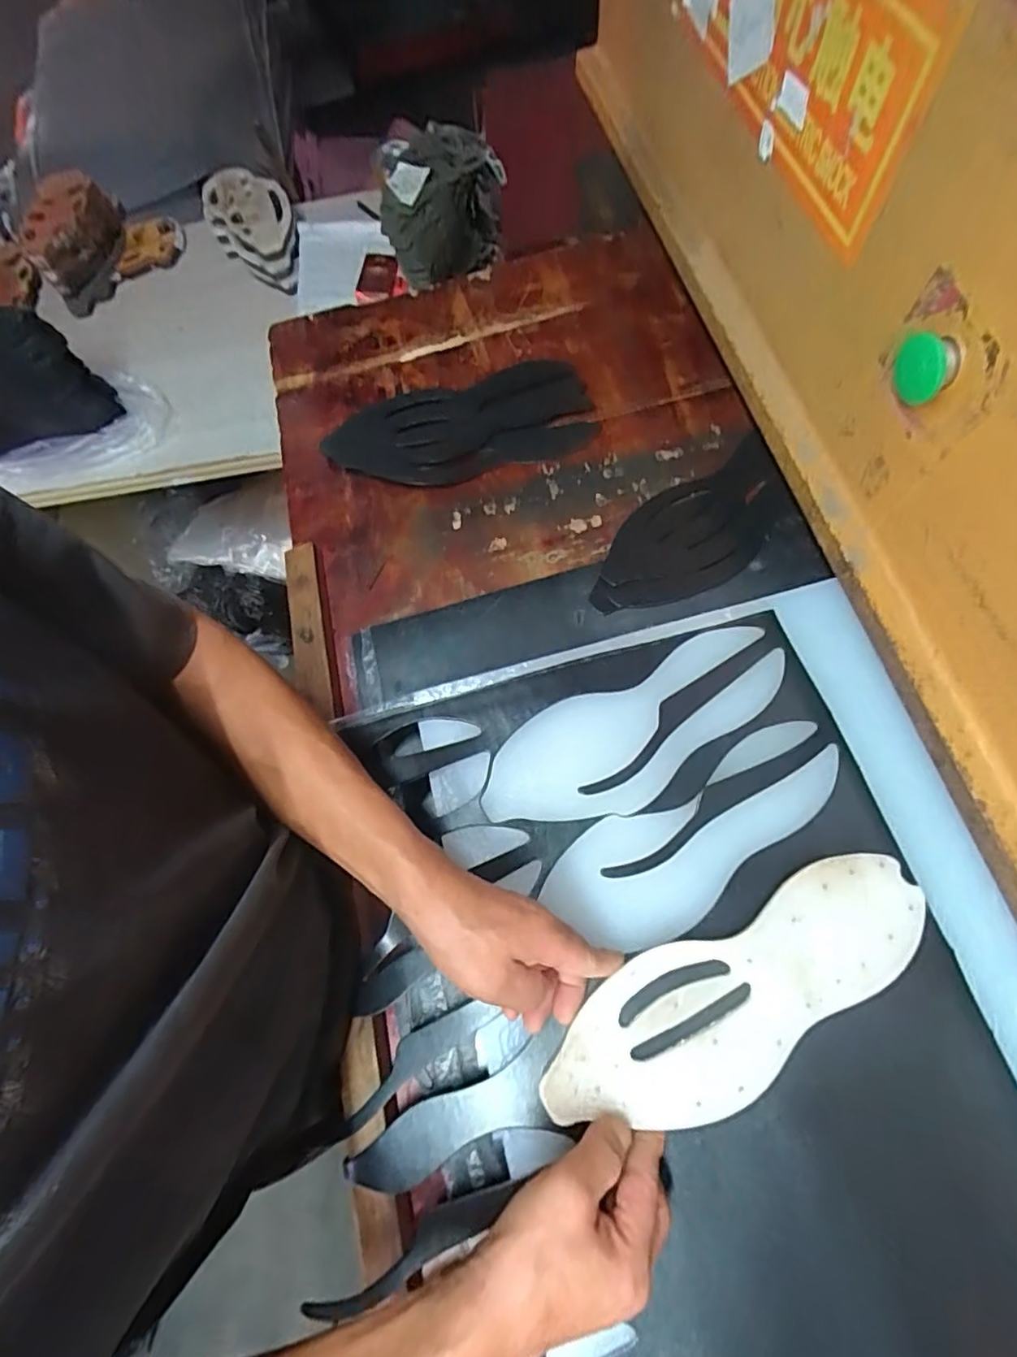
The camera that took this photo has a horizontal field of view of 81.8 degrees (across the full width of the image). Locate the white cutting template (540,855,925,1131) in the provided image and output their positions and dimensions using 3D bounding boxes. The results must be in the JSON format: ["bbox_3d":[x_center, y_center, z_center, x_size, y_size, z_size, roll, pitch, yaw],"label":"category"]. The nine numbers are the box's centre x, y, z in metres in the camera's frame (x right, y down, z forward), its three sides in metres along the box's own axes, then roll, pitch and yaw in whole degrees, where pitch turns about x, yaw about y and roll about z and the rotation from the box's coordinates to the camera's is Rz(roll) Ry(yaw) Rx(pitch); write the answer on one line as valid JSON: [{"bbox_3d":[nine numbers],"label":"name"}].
[{"bbox_3d":[0.158,0.219,0.405,0.285,0.012,0.096,-29,72,-5],"label":"white cutting template"}]

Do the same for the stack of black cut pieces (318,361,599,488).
[{"bbox_3d":[-0.057,-0.281,0.657,0.290,0.024,0.127,-12,70,-3],"label":"stack of black cut pieces"}]

